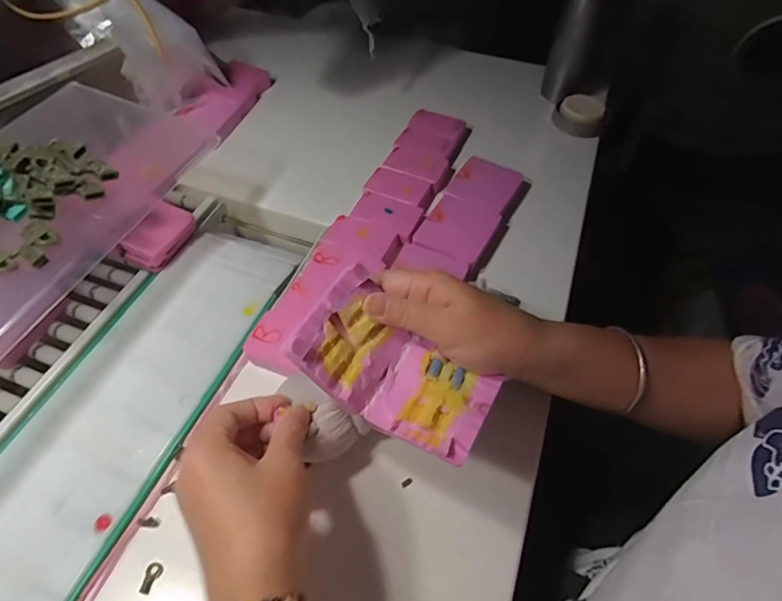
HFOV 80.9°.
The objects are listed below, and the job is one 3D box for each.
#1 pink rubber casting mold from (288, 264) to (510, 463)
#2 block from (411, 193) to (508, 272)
[{"bbox_3d":[0.006,0.039,0.289,0.120,0.046,0.075,23,57,16],"label":"pink rubber casting mold"},{"bbox_3d":[0.073,-0.068,0.488,0.074,0.031,0.084,26,58,16],"label":"block"}]

